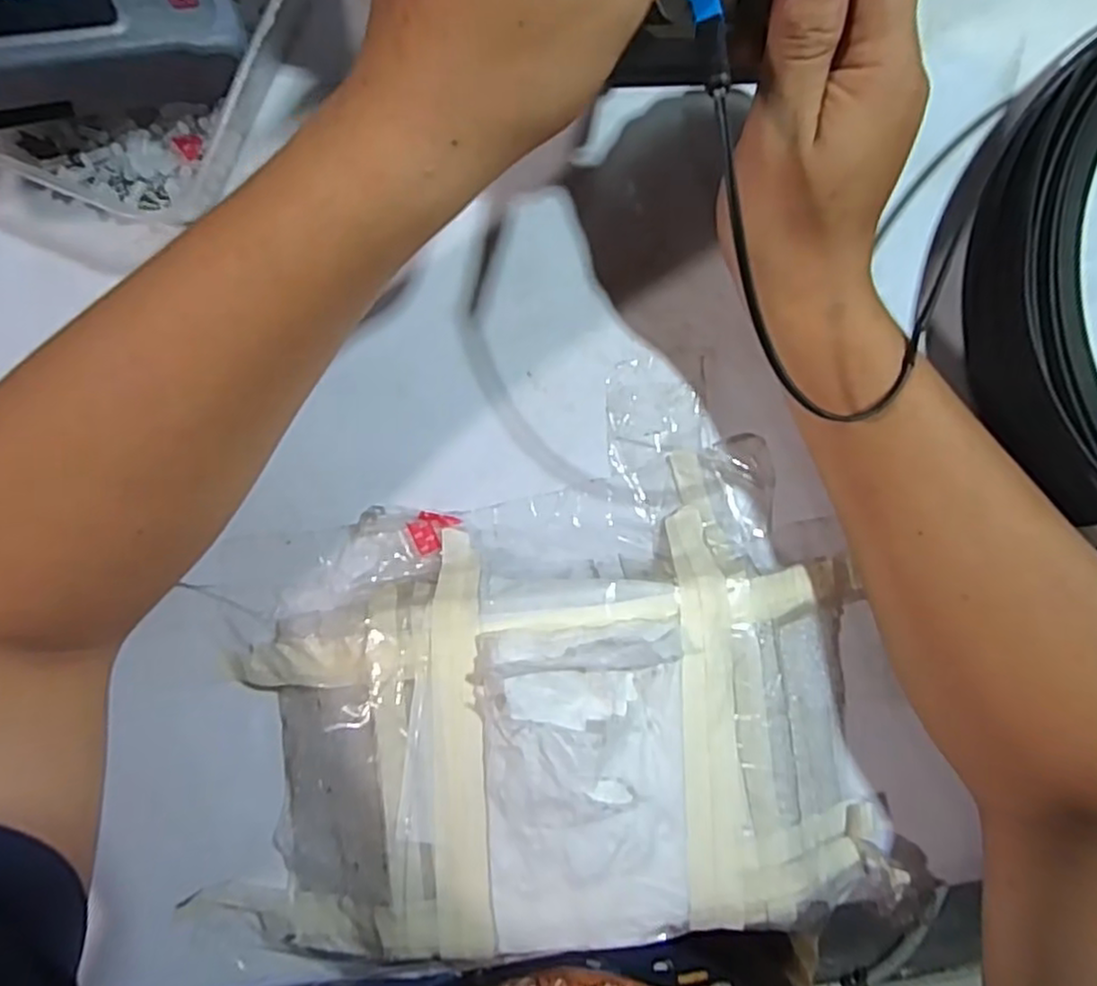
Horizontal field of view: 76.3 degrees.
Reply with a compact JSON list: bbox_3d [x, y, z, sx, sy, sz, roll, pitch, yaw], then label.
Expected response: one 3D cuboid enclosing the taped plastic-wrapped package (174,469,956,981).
[{"bbox_3d":[-0.003,0.087,0.289,0.238,0.053,0.194,-3,89,-3],"label":"taped plastic-wrapped package"}]

